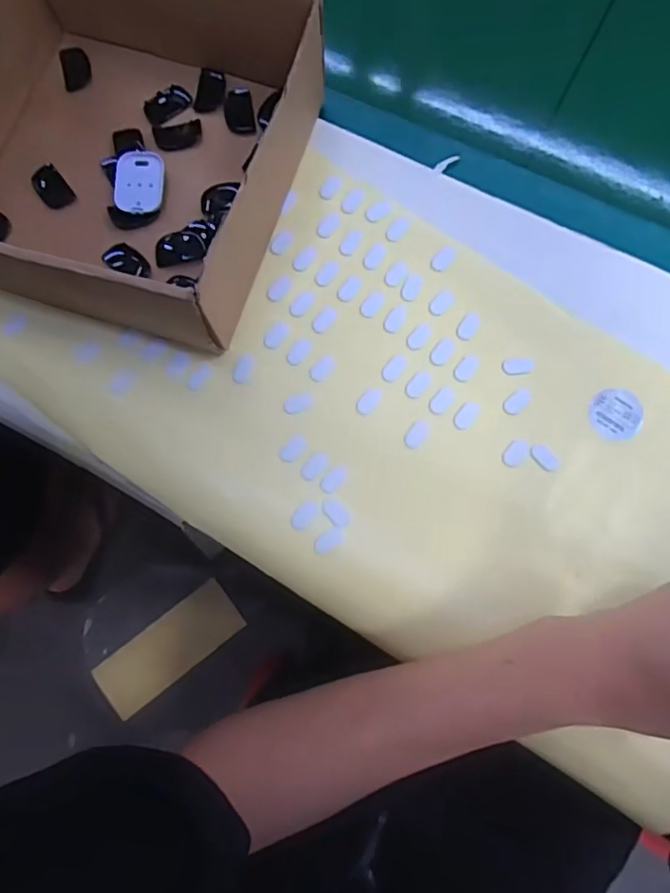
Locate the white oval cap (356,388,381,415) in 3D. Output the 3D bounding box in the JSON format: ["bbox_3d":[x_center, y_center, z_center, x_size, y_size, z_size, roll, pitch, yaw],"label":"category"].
[{"bbox_3d":[0.020,-0.027,0.345,0.011,0.004,0.017,29,78,8],"label":"white oval cap"}]

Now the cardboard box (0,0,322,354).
[{"bbox_3d":[-0.128,-0.180,0.344,0.195,0.071,0.205,18,77,6],"label":"cardboard box"}]

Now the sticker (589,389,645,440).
[{"bbox_3d":[0.163,-0.019,0.340,0.030,0.004,0.030,-1,79,5],"label":"sticker"}]

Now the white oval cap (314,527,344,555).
[{"bbox_3d":[-0.003,0.051,0.322,0.018,0.004,0.010,-37,78,-8],"label":"white oval cap"}]

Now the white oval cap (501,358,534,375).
[{"bbox_3d":[0.109,-0.048,0.346,0.018,0.004,0.011,1,76,1],"label":"white oval cap"}]

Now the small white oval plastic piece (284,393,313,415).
[{"bbox_3d":[-0.021,-0.026,0.344,0.018,0.004,0.010,-29,77,-6],"label":"small white oval plastic piece"}]

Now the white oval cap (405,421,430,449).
[{"bbox_3d":[0.048,-0.007,0.338,0.010,0.004,0.018,33,79,9],"label":"white oval cap"}]

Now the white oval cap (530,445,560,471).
[{"bbox_3d":[0.120,0.006,0.333,0.018,0.004,0.010,42,80,11],"label":"white oval cap"}]

